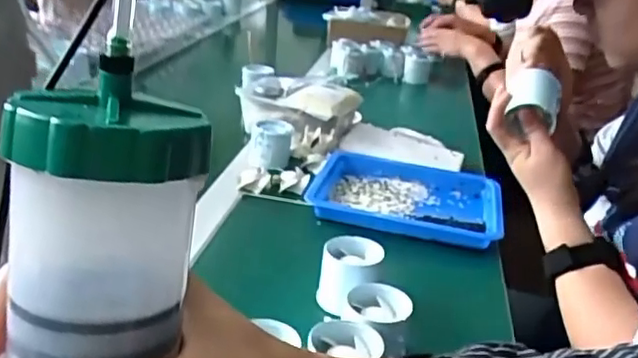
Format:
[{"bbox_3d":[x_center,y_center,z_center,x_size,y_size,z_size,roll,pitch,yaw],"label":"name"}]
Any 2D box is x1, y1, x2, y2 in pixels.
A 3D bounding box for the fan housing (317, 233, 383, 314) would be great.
[{"bbox_3d":[0.025,0.086,0.540,0.049,0.054,0.054,11,24,12],"label":"fan housing"}]

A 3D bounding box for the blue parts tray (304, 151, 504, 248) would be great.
[{"bbox_3d":[0.103,0.021,0.740,0.218,0.031,0.173,9,24,9],"label":"blue parts tray"}]

